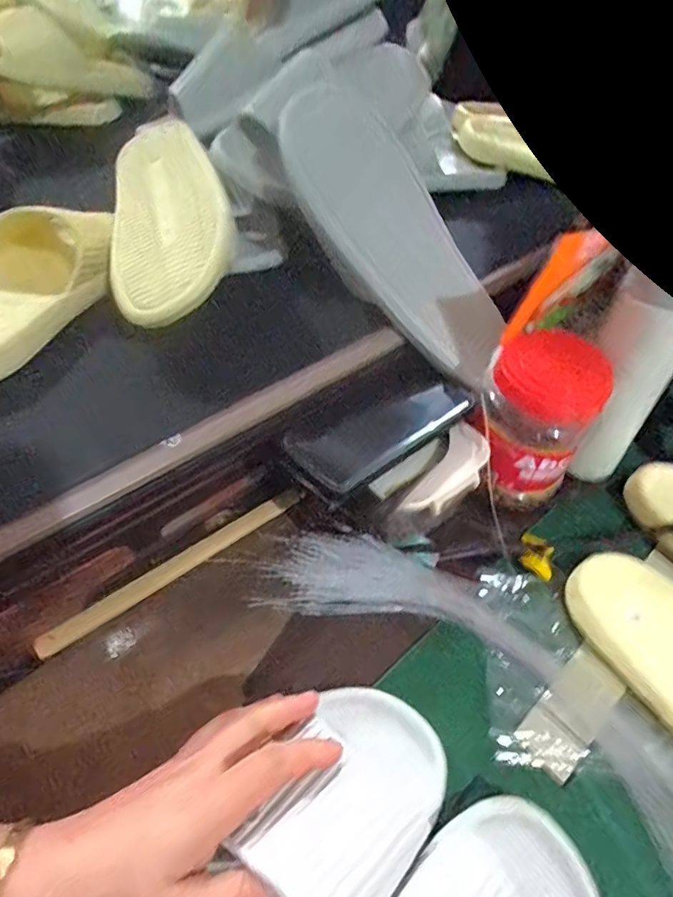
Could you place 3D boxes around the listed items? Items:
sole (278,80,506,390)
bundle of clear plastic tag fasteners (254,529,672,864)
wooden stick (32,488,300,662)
[{"bbox_3d":[0.053,-0.179,0.465,0.274,0.040,0.107,50,54,-15],"label":"sole"},{"bbox_3d":[0.126,0.194,0.338,0.140,0.017,0.432,-30,60,-29],"label":"bundle of clear plastic tag fasteners"},{"bbox_3d":[-0.120,0.090,0.416,0.221,0.006,0.016,-30,90,-30],"label":"wooden stick"}]

